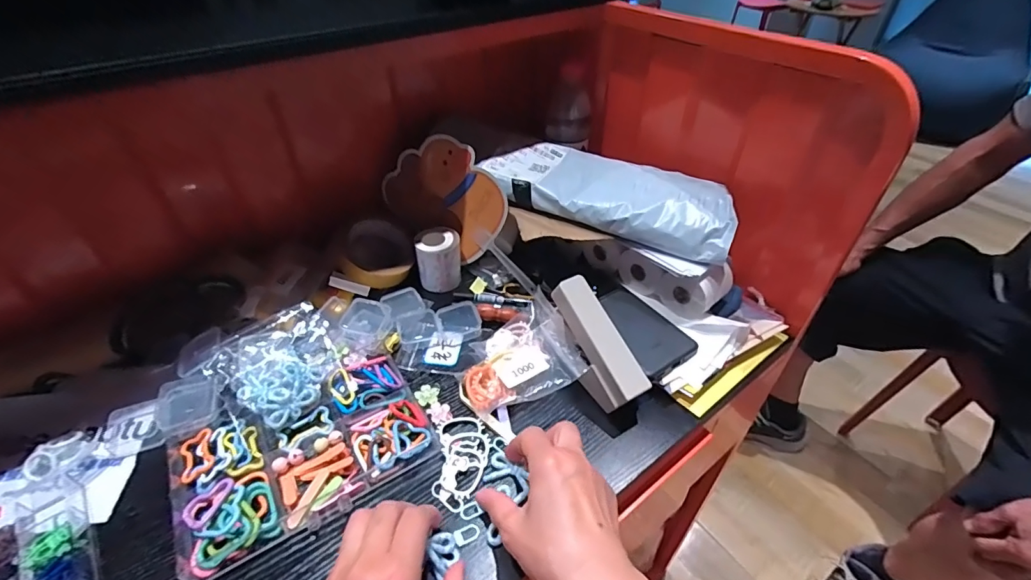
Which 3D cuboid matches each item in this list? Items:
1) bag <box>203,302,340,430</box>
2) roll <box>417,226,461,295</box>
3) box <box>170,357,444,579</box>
[{"bbox_3d":[-0.233,0.074,0.467,0.106,0.043,0.118,29,50,28],"label":"bag"},{"bbox_3d":[-0.098,-0.037,0.588,0.055,0.064,0.051,-6,43,-6],"label":"roll"},{"bbox_3d":[-0.194,0.145,0.420,0.208,0.022,0.140,-25,48,-25],"label":"box"}]

